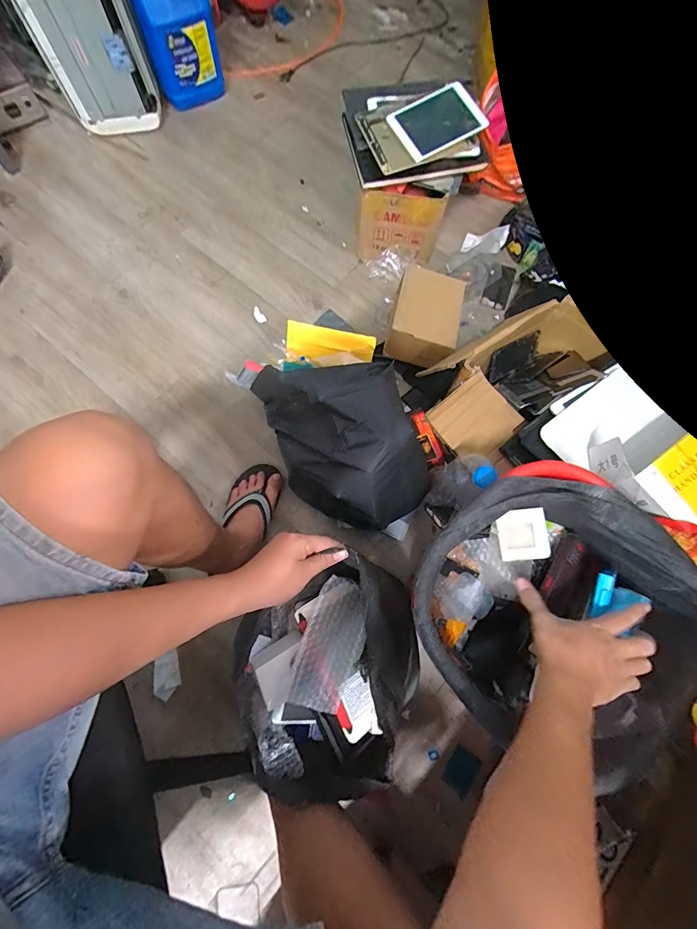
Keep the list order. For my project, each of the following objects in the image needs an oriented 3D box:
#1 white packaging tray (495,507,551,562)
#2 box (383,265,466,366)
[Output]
[{"bbox_3d":[0.278,0.111,0.596,0.072,0.011,0.077,-4,74,-3],"label":"white packaging tray"},{"bbox_3d":[0.181,-0.350,0.899,0.158,0.102,0.215,14,74,3],"label":"box"}]

